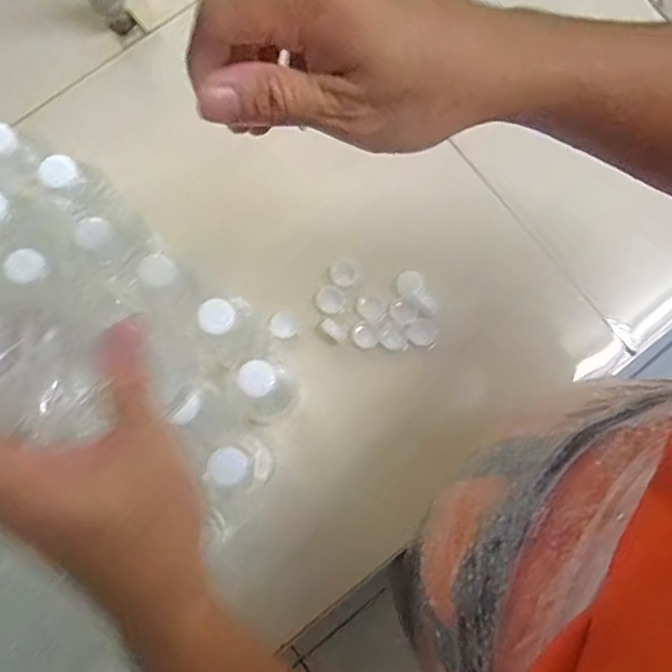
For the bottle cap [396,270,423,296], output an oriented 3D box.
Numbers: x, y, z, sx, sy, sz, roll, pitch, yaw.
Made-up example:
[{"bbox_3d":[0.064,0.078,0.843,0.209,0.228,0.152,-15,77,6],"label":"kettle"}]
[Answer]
[{"bbox_3d":[0.075,-0.054,0.621,0.025,0.012,0.025,0,80,-1],"label":"bottle cap"}]

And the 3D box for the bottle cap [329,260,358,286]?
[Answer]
[{"bbox_3d":[0.007,-0.066,0.637,0.027,0.008,0.030,-10,80,-2],"label":"bottle cap"}]

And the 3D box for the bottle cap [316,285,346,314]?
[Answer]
[{"bbox_3d":[-0.007,-0.037,0.630,0.027,0.016,0.028,0,80,-1],"label":"bottle cap"}]

